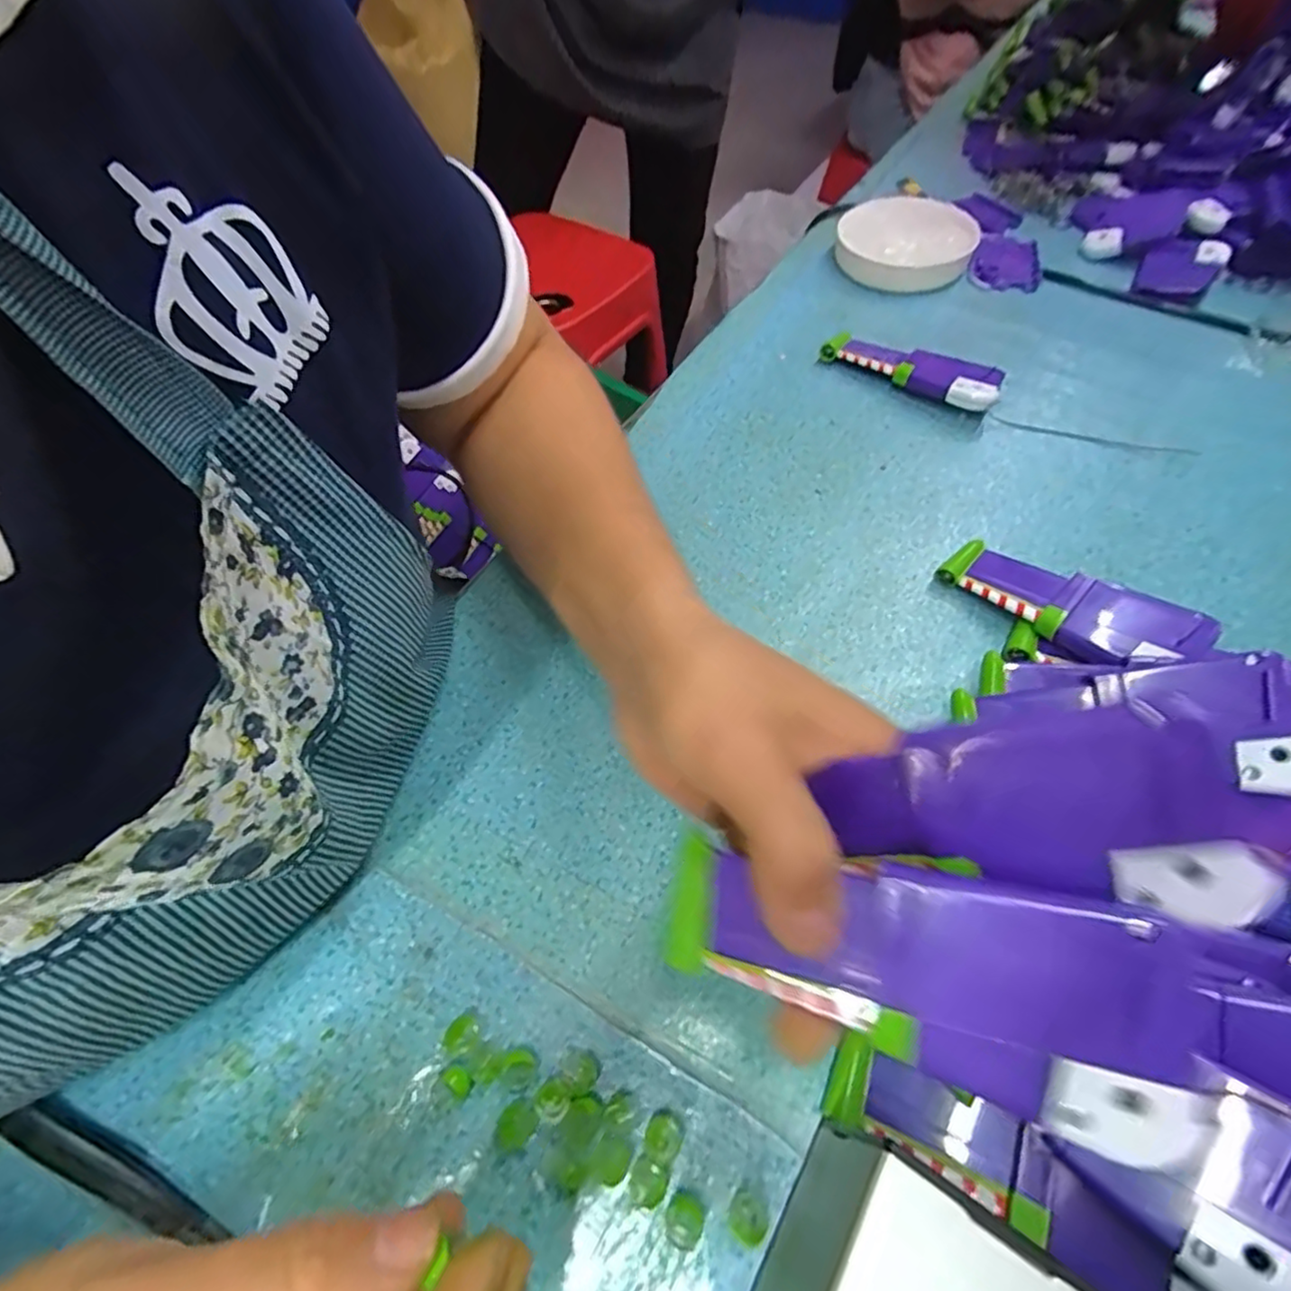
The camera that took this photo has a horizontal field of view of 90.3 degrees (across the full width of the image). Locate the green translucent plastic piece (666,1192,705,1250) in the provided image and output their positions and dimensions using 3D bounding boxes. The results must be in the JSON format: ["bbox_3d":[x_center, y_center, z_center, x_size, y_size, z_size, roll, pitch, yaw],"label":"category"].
[{"bbox_3d":[0.012,0.184,0.205,0.012,0.004,0.013,0,56,1],"label":"green translucent plastic piece"}]

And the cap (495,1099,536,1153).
[{"bbox_3d":[-0.043,0.163,0.217,0.012,0.011,0.014,29,61,19],"label":"cap"}]

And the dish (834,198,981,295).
[{"bbox_3d":[0.208,-0.325,0.508,0.100,0.028,0.107,0,56,1],"label":"dish"}]

